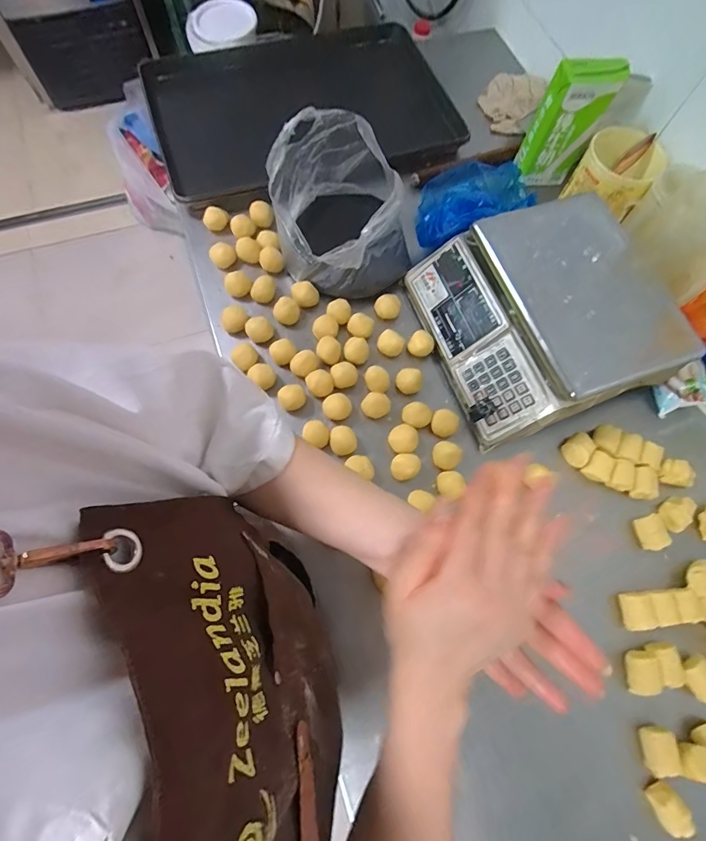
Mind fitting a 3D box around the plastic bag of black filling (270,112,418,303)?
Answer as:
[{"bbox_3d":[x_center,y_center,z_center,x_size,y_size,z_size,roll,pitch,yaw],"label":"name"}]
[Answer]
[{"bbox_3d":[-0.021,-0.342,0.682,0.254,0.174,0.241,16,71,3],"label":"plastic bag of black filling"}]

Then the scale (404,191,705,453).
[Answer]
[{"bbox_3d":[0.301,-0.169,0.648,0.326,0.108,0.329,-17,73,-8],"label":"scale"}]

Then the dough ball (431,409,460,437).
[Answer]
[{"bbox_3d":[0.142,0.005,0.641,0.041,0.029,0.037,30,72,7],"label":"dough ball"}]

